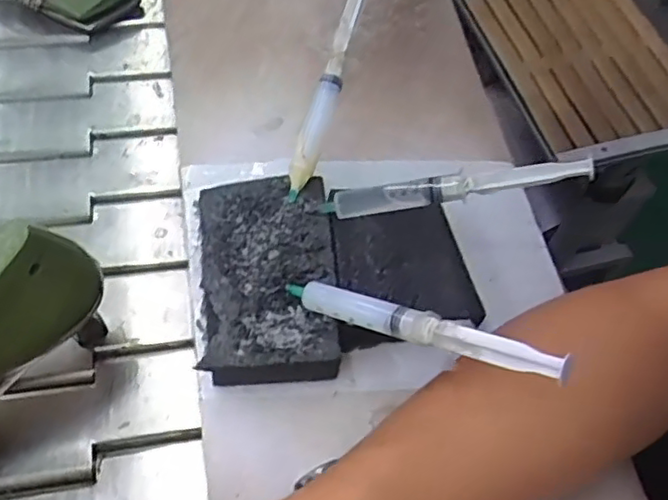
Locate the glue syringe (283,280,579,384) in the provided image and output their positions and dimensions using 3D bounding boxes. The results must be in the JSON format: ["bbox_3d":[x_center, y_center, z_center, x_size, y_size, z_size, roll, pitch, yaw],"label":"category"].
[{"bbox_3d":[0.040,0.038,0.339,0.163,0.014,0.021,13,58,38],"label":"glue syringe"}]

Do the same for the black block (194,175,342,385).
[{"bbox_3d":[-0.041,0.017,0.403,0.080,0.031,0.126,0,60,-7],"label":"black block"}]

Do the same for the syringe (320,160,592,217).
[{"bbox_3d":[0.071,-0.039,0.393,0.158,0.015,0.015,-7,60,14],"label":"syringe"}]

